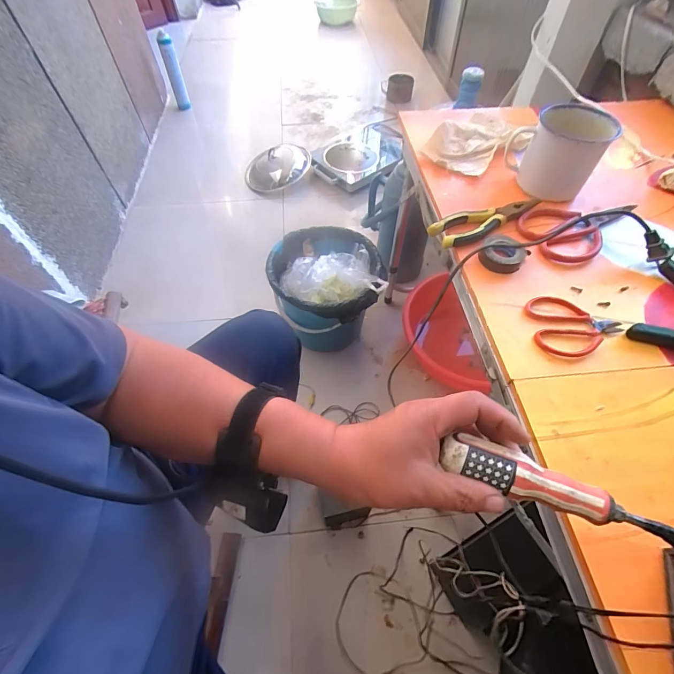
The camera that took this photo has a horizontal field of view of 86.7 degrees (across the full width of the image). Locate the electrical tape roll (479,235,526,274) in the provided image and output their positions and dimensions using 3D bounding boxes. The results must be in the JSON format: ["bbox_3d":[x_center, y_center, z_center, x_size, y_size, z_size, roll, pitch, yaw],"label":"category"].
[{"bbox_3d":[0.217,-0.107,0.468,0.053,0.024,0.045,29,61,18],"label":"electrical tape roll"}]

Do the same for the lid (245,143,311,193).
[{"bbox_3d":[-0.257,-0.732,1.528,0.289,0.059,0.233,-33,73,0],"label":"lid"}]

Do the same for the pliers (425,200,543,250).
[{"bbox_3d":[0.211,-0.164,0.508,0.166,0.019,0.050,-24,59,-15],"label":"pliers"}]

